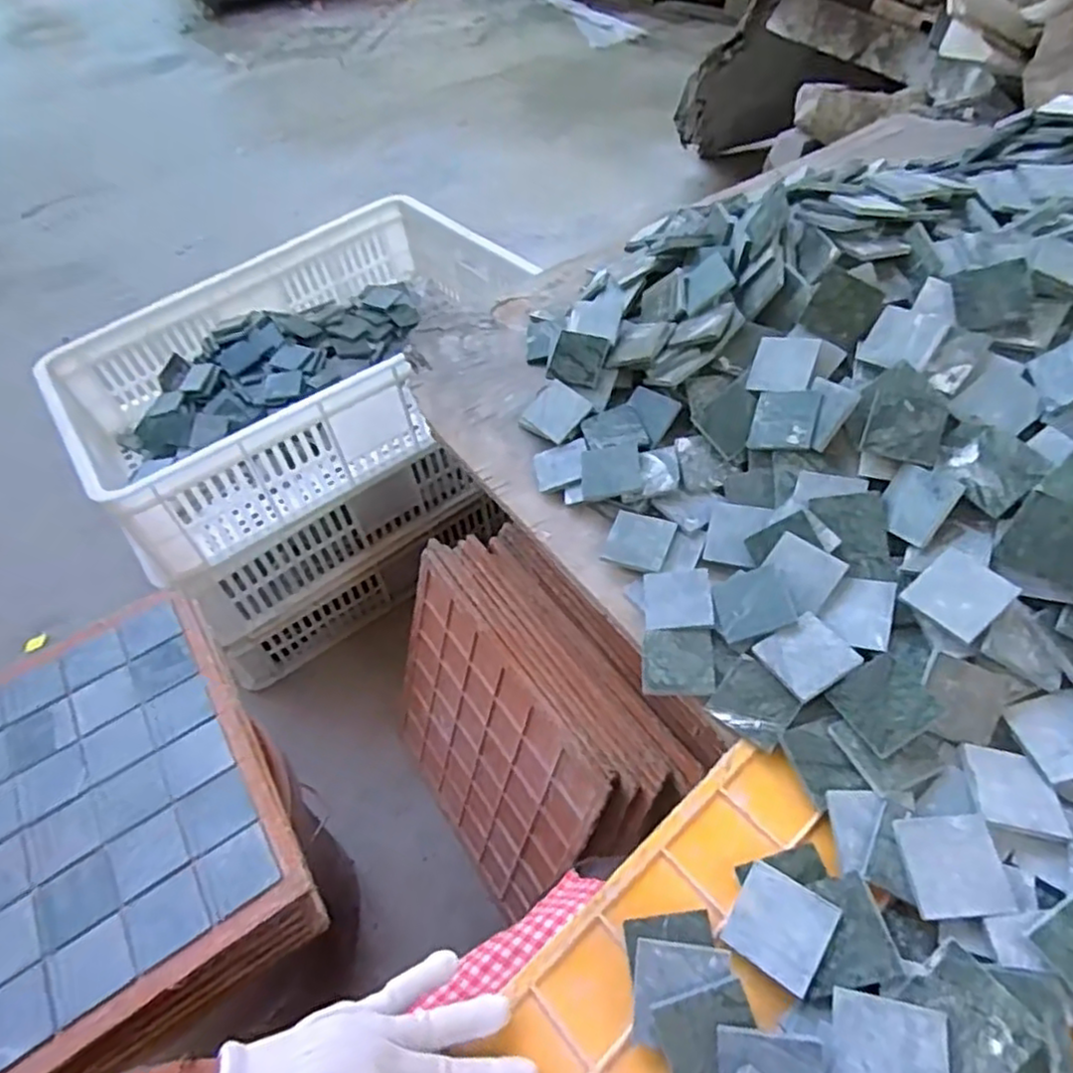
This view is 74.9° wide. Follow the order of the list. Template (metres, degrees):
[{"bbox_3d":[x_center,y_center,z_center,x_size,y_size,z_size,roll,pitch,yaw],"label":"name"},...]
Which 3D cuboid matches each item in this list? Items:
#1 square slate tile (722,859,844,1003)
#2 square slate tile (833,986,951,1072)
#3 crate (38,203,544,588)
[{"bbox_3d":[0.132,0.211,0.381,0.050,0.005,0.048,20,72,42],"label":"square slate tile"},{"bbox_3d":[0.166,0.246,0.329,0.049,0.006,0.048,-2,62,26],"label":"square slate tile"},{"bbox_3d":[-0.295,-0.209,0.953,0.570,0.223,0.368,-31,54,-19],"label":"crate"}]

